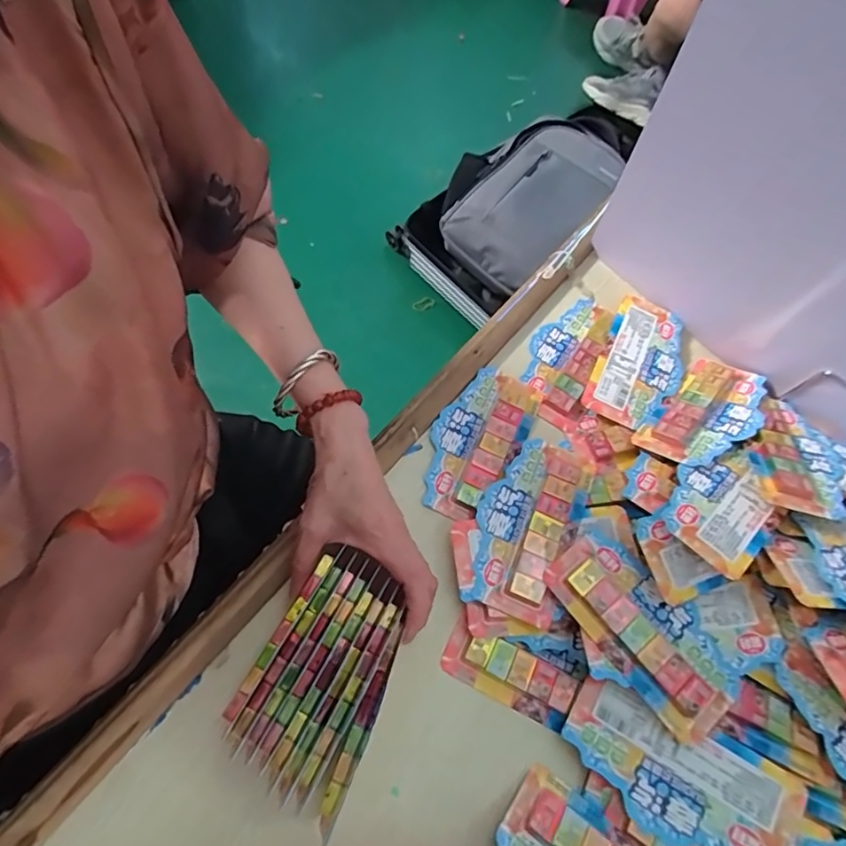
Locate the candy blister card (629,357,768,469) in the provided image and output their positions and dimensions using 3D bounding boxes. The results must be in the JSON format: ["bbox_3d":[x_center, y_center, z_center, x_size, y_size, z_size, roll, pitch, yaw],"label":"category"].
[{"bbox_3d":[0.255,-0.010,0.477,0.074,0.011,0.137,31,56,33],"label":"candy blister card"}]

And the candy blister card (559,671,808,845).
[{"bbox_3d":[0.170,0.238,0.361,0.144,0.020,0.074,23,66,13],"label":"candy blister card"}]

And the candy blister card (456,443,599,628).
[{"bbox_3d":[0.083,0.081,0.431,0.076,0.014,0.142,22,65,12],"label":"candy blister card"}]

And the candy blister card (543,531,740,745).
[{"bbox_3d":[0.160,0.148,0.391,0.068,0.020,0.146,-36,67,-16],"label":"candy blister card"}]

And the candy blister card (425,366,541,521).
[{"bbox_3d":[0.045,0.015,0.473,0.068,0.014,0.142,29,67,16],"label":"candy blister card"}]

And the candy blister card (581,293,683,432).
[{"bbox_3d":[0.208,-0.059,0.508,0.076,0.008,0.143,24,66,13],"label":"candy blister card"}]

